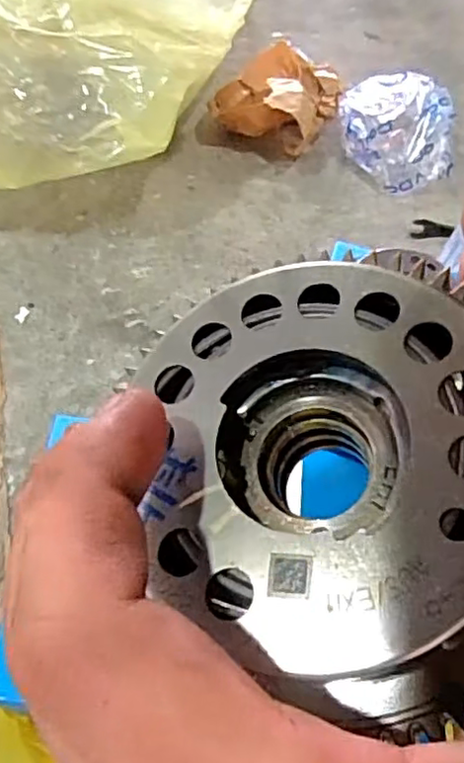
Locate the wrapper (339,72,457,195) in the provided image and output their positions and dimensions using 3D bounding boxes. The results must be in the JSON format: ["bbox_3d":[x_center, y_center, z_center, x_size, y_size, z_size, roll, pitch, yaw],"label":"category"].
[{"bbox_3d":[0.177,-0.270,0.696,0.124,0.066,0.146,11,55,3],"label":"wrapper"}]

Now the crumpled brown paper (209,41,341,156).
[{"bbox_3d":[0.047,-0.298,0.704,0.125,0.076,0.117,15,55,6],"label":"crumpled brown paper"}]

